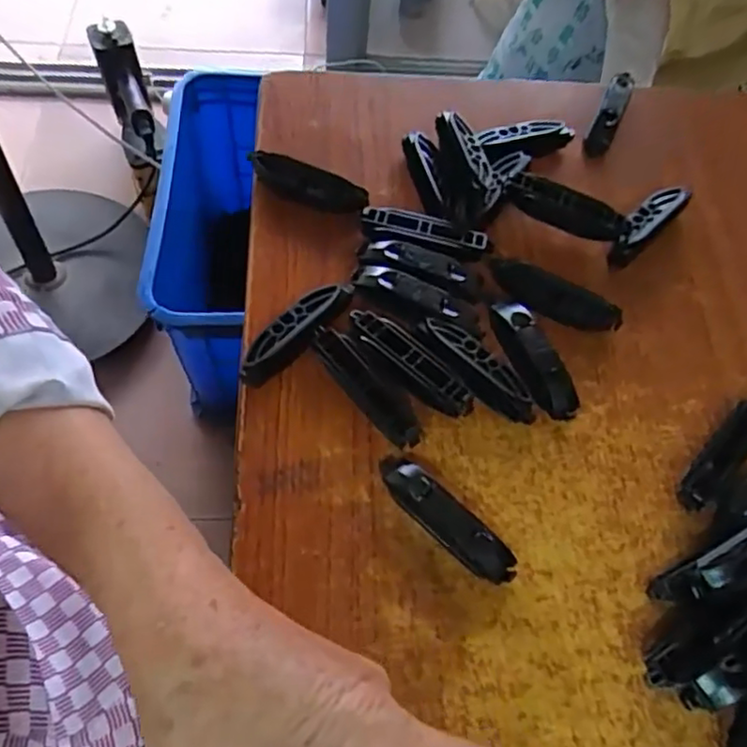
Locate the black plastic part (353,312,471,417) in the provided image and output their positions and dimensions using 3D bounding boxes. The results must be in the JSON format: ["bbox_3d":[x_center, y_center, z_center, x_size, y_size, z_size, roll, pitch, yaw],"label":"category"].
[{"bbox_3d":[0.019,-0.004,0.352,0.080,0.019,0.023,40,67,16],"label":"black plastic part"}]

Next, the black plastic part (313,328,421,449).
[{"bbox_3d":[-0.004,0.009,0.344,0.021,0.022,0.076,-36,71,-20],"label":"black plastic part"}]

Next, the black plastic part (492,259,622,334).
[{"bbox_3d":[0.107,-0.044,0.378,0.079,0.018,0.020,27,64,10],"label":"black plastic part"}]

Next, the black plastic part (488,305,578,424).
[{"bbox_3d":[0.090,-0.008,0.360,0.021,0.021,0.074,-20,66,-14],"label":"black plastic part"}]

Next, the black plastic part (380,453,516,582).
[{"bbox_3d":[0.035,0.072,0.317,0.083,0.019,0.020,41,67,16],"label":"black plastic part"}]

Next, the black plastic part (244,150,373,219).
[{"bbox_3d":[-0.044,-0.119,0.408,0.078,0.023,0.021,21,63,7],"label":"black plastic part"}]

